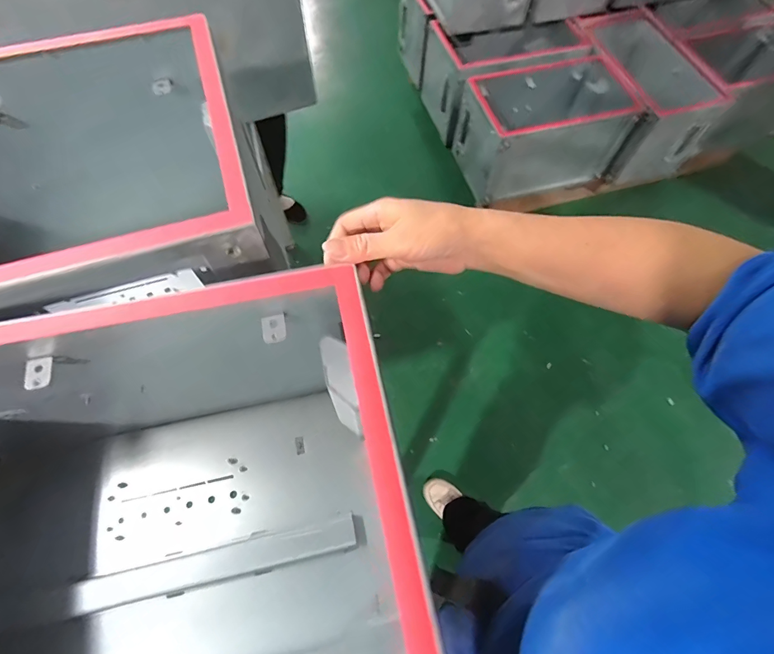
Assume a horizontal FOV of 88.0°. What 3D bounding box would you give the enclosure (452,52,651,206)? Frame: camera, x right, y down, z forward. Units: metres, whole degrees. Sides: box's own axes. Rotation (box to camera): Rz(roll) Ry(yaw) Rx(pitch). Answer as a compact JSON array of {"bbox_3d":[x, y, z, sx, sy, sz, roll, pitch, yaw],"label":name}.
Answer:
[{"bbox_3d":[0.581,-0.713,1.539,0.574,0.376,0.331,-14,67,-8],"label":"enclosure"}]

